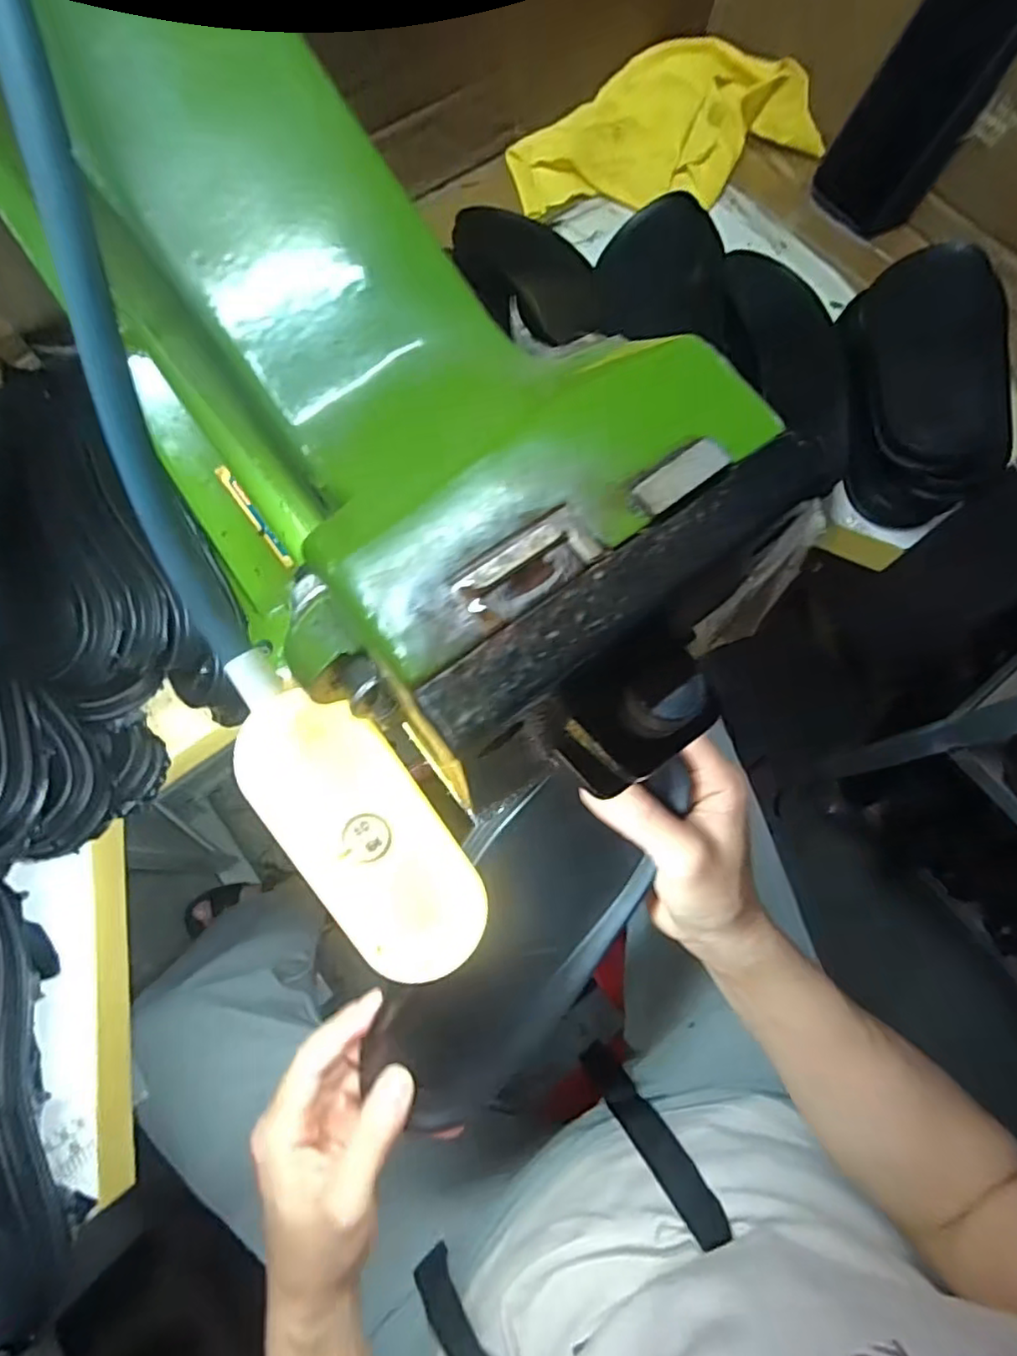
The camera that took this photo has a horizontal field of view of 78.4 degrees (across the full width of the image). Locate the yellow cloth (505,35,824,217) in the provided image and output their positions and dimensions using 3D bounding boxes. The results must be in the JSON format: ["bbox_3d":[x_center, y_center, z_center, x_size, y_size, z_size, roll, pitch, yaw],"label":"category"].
[{"bbox_3d":[0.138,-0.532,0.605,0.294,0.043,0.179,-25,75,-9],"label":"yellow cloth"}]

